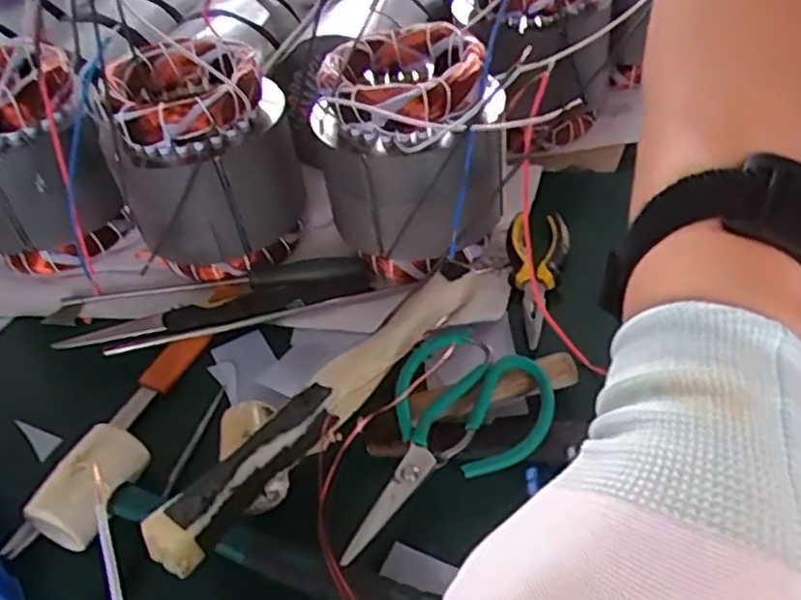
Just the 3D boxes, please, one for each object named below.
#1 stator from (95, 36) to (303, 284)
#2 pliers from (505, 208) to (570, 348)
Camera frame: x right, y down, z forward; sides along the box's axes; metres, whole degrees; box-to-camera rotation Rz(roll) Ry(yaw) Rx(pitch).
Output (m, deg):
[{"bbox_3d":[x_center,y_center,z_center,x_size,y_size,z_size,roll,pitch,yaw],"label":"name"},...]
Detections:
[{"bbox_3d":[-0.169,-0.118,0.615,0.148,0.168,0.133,-18,46,-11],"label":"stator"},{"bbox_3d":[0.116,-0.021,0.594,0.051,0.025,0.136,2,46,8],"label":"pliers"}]

